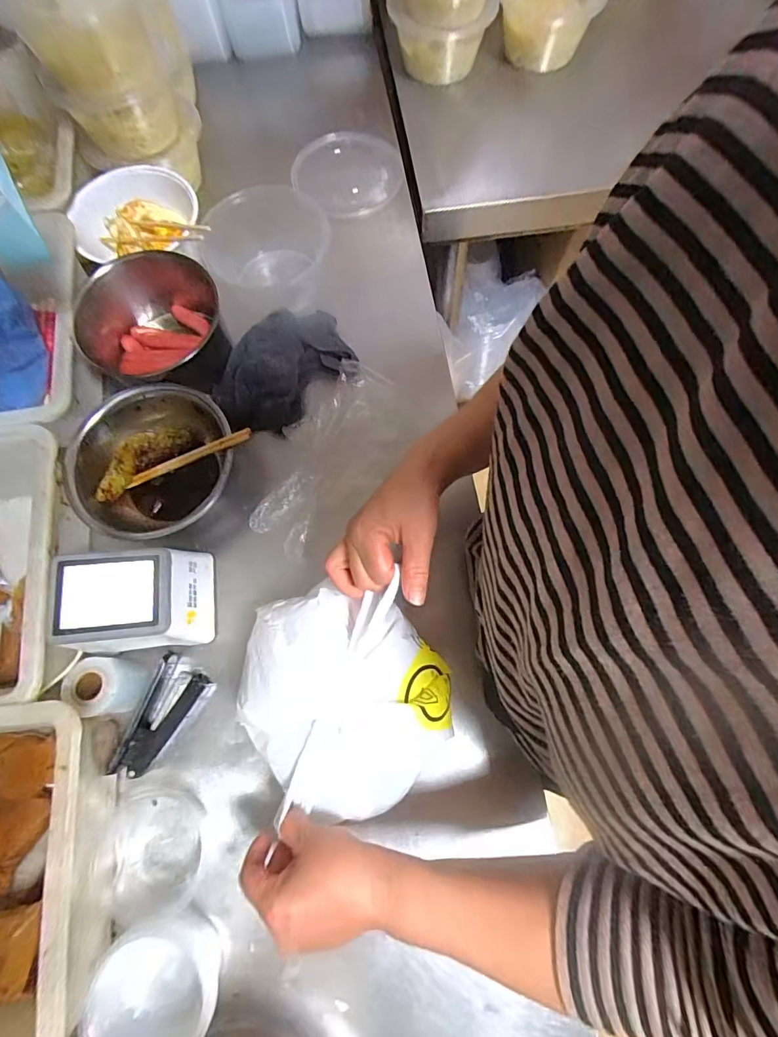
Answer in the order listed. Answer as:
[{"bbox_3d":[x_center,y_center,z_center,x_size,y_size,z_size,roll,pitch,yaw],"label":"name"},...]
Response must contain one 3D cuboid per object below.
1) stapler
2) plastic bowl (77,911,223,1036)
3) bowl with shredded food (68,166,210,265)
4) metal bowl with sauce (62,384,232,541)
[{"bbox_3d":[-0.235,0.207,0.478,0.058,0.036,0.112,20,75,7],"label":"stapler"},{"bbox_3d":[-0.198,0.408,0.395,0.099,0.059,0.095,0,73,1],"label":"plastic bowl"},{"bbox_3d":[-0.327,-0.387,0.605,0.153,0.062,0.160,0,73,1],"label":"bowl with shredded food"},{"bbox_3d":[-0.268,-0.062,0.531,0.178,0.068,0.175,0,73,1],"label":"metal bowl with sauce"}]

